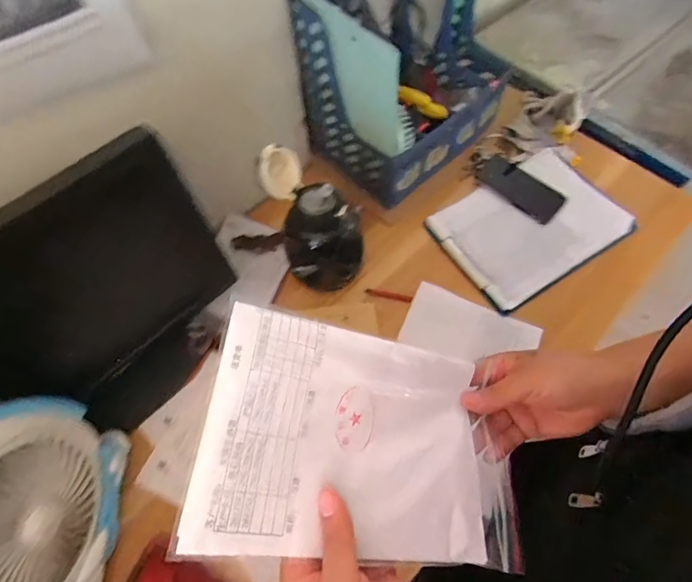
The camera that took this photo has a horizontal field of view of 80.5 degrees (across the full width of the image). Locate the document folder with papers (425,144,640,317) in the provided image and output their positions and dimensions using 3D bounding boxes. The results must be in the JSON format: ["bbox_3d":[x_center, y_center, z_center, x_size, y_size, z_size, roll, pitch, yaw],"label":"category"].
[{"bbox_3d":[0.329,-0.118,0.733,0.308,0.026,0.213,-31,67,-13],"label":"document folder with papers"}]

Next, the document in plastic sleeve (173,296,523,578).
[{"bbox_3d":[0.020,0.106,0.295,0.234,0.023,0.150,17,66,-21],"label":"document in plastic sleeve"}]

